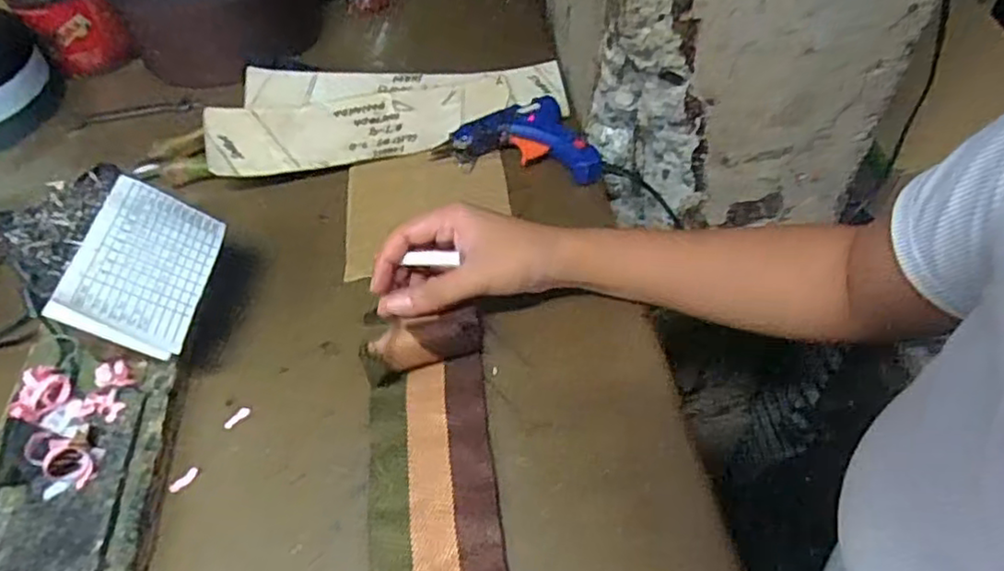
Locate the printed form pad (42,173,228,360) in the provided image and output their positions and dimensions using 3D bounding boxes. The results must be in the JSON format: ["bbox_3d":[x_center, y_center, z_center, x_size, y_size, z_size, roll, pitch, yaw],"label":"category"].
[{"bbox_3d":[-0.217,-0.013,0.401,0.070,0.009,0.104,28,47,-30],"label":"printed form pad"}]

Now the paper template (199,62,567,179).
[{"bbox_3d":[-0.098,-0.161,0.598,0.313,0.020,0.117,-7,58,-8],"label":"paper template"}]

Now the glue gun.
[{"bbox_3d":[0.021,-0.133,0.575,0.141,0.029,0.088,10,52,12],"label":"glue gun"}]

